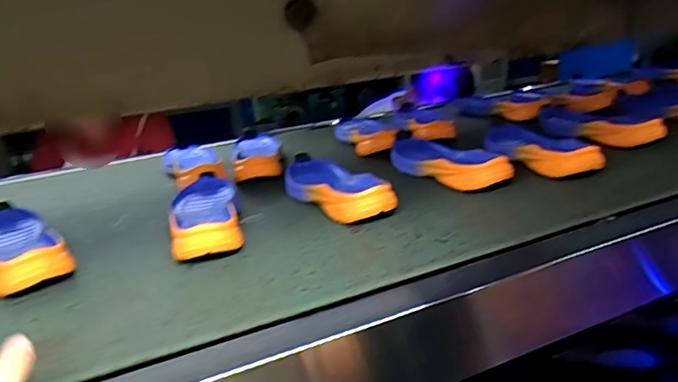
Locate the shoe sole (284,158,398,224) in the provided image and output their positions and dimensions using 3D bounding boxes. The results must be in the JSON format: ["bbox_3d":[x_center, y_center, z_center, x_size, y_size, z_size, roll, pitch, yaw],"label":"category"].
[{"bbox_3d":[-0.013,-0.012,0.732,0.091,0.039,0.240,-12,20,-27],"label":"shoe sole"}]

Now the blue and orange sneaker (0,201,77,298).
[{"bbox_3d":[-0.387,0.062,0.616,0.084,0.036,0.227,-18,23,-38],"label":"blue and orange sneaker"}]

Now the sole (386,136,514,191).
[{"bbox_3d":[0.161,-0.050,0.797,0.095,0.050,0.256,-14,20,-26],"label":"sole"}]

